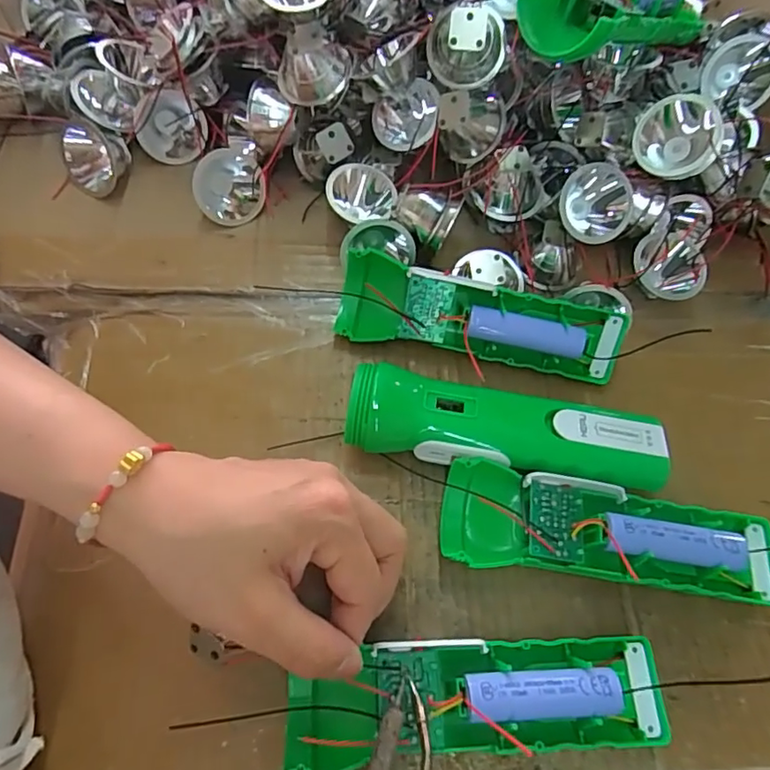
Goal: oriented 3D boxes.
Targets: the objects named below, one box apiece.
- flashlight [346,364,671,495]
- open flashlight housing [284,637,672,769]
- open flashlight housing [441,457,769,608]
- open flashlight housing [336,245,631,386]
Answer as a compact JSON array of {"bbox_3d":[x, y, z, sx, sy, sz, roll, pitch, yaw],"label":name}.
[{"bbox_3d":[0.060,0.025,0.286,0.155,0.033,0.042,10,63,2],"label":"flashlight"},{"bbox_3d":[0.038,0.129,0.227,0.158,0.029,0.045,-4,65,-4],"label":"open flashlight housing"},{"bbox_3d":[0.106,0.071,0.265,0.155,0.031,0.046,9,63,1],"label":"open flashlight housing"},{"bbox_3d":[0.052,-0.036,0.309,0.157,0.039,0.033,11,63,2],"label":"open flashlight housing"}]

